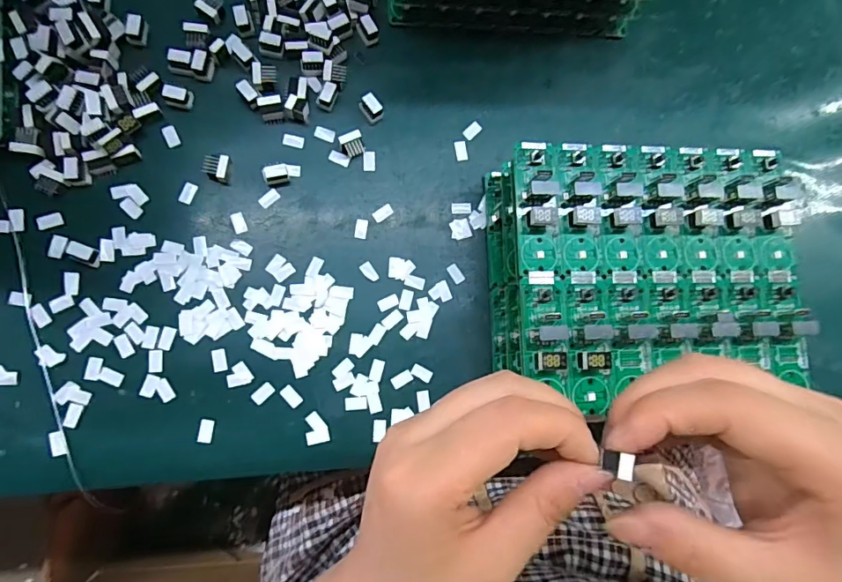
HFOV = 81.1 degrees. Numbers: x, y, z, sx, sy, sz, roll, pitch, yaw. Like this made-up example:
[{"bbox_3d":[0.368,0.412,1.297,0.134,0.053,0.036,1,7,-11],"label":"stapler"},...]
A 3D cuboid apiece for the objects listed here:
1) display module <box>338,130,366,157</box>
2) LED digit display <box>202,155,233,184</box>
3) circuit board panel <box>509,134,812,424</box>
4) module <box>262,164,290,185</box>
[{"bbox_3d":[-0.038,-0.082,0.276,0.013,0.008,0.012,-21,87,-9],"label":"display module"},{"bbox_3d":[-0.109,-0.066,0.264,0.013,0.009,0.014,1,83,-7],"label":"LED digit display"},{"bbox_3d":[0.122,-0.014,0.245,0.145,0.013,0.125,-1,84,-8],"label":"circuit board panel"},{"bbox_3d":[-0.079,-0.063,0.268,0.012,0.011,0.008,-14,86,-9],"label":"module"}]

